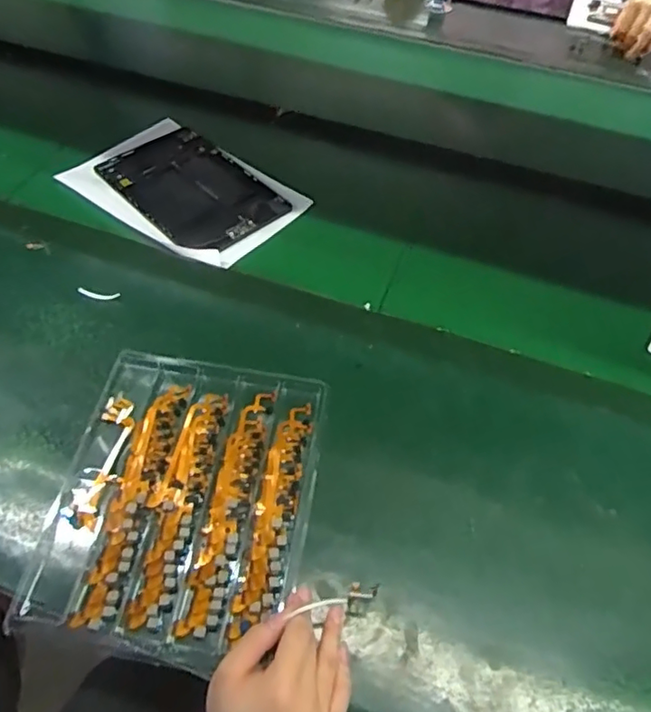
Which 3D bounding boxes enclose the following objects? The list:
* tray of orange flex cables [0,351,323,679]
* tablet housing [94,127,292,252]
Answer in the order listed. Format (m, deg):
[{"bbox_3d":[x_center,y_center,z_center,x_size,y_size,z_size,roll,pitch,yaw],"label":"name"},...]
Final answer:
[{"bbox_3d":[-0.127,0.127,0.533,0.226,0.033,0.263,10,53,2],"label":"tray of orange flex cables"},{"bbox_3d":[-0.178,-0.223,0.770,0.149,0.013,0.239,-37,62,-23],"label":"tablet housing"}]

